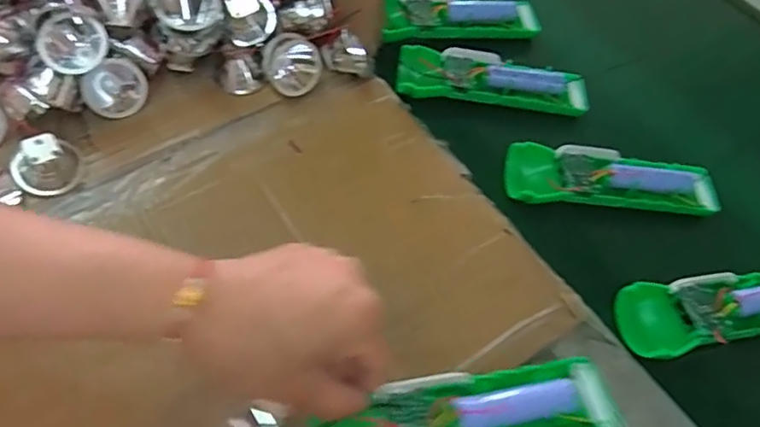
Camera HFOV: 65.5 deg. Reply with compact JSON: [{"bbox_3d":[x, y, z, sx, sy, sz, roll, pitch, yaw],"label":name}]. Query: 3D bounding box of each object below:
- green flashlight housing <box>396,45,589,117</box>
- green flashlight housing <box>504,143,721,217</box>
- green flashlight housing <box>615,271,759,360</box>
[{"bbox_3d":[0.096,-0.117,0.504,0.161,0.021,0.048,6,60,-1],"label":"green flashlight housing"},{"bbox_3d":[0.178,-0.025,0.454,0.156,0.023,0.050,8,60,0],"label":"green flashlight housing"},{"bbox_3d":[0.237,0.064,0.404,0.147,0.028,0.048,-8,61,-9],"label":"green flashlight housing"}]

